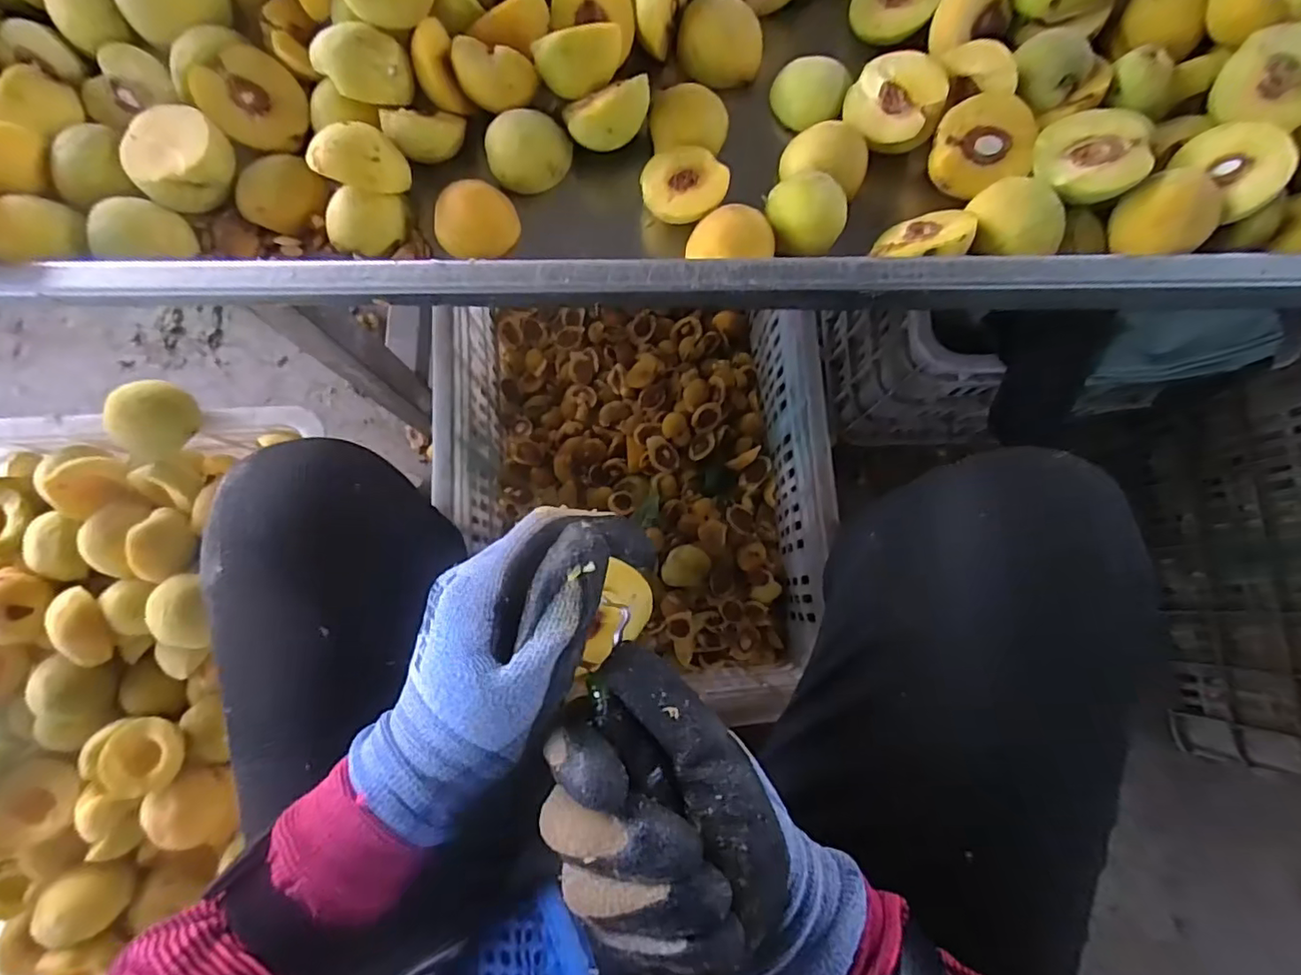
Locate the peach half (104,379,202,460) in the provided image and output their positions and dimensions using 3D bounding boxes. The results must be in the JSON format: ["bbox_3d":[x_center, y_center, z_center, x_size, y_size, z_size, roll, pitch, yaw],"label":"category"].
[{"bbox_3d":[-0.422,-0.059,0.492,0.057,0.030,0.064,35,81,6],"label":"peach half"}]

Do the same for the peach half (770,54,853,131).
[{"bbox_3d":[0.118,-0.289,0.430,0.052,0.044,0.029,35,36,26],"label":"peach half"}]

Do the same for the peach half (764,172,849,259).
[{"bbox_3d":[0.105,-0.184,0.389,0.047,0.023,0.050,-4,79,-1],"label":"peach half"}]

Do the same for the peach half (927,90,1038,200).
[{"bbox_3d":[0.225,-0.232,0.400,0.062,0.031,0.058,1,94,8],"label":"peach half"}]

